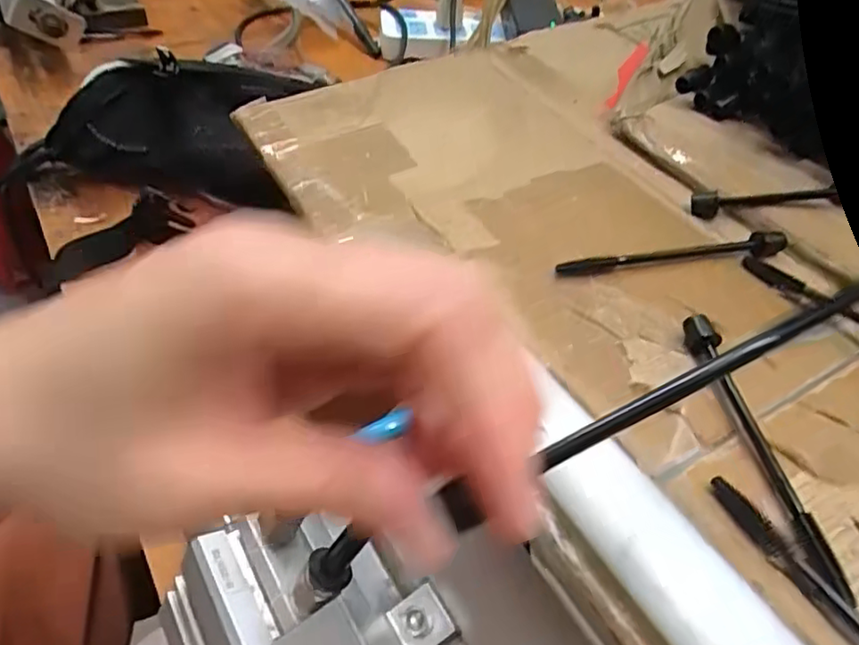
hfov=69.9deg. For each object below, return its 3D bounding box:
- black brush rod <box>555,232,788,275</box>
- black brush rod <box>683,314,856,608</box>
[{"bbox_3d":[0.101,-0.028,0.255,0.100,0.007,0.008,-7,49,-8],"label":"black brush rod"},{"bbox_3d":[0.105,0.036,0.195,0.012,0.010,0.096,-5,48,-6],"label":"black brush rod"}]

